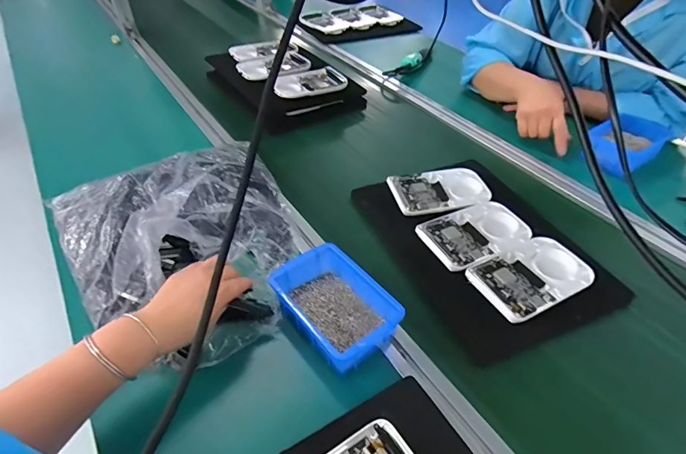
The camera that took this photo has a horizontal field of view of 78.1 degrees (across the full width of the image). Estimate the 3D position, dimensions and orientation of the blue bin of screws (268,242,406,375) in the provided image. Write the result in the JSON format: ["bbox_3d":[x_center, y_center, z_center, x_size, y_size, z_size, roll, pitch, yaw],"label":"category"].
[{"bbox_3d":[-0.003,0.090,0.506,0.110,0.046,0.146,-28,50,-28],"label":"blue bin of screws"}]

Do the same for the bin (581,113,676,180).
[{"bbox_3d":[0.516,-0.152,0.785,0.126,0.077,0.103,-21,47,-23],"label":"bin"}]

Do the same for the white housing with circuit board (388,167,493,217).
[{"bbox_3d":[0.152,-0.062,0.681,0.152,0.009,0.094,-8,43,-11],"label":"white housing with circuit board"}]

